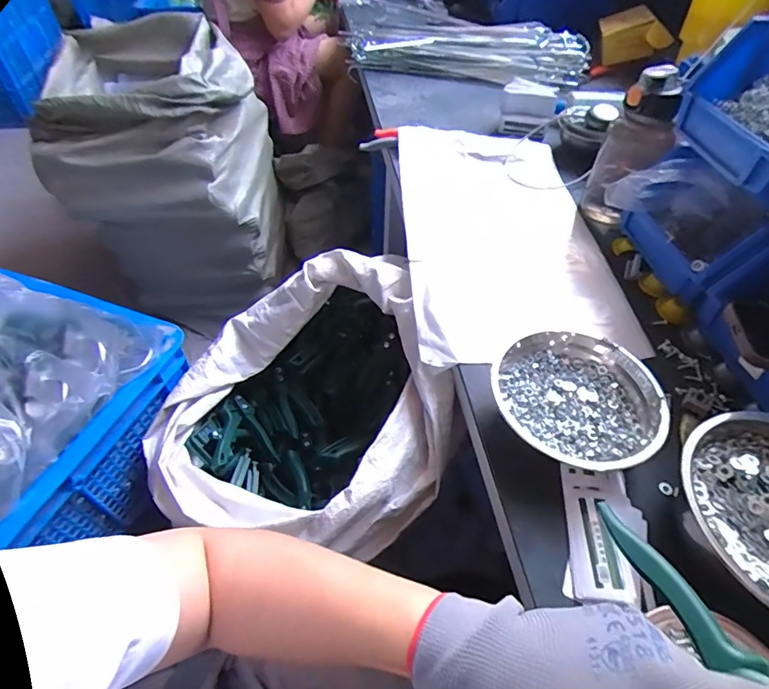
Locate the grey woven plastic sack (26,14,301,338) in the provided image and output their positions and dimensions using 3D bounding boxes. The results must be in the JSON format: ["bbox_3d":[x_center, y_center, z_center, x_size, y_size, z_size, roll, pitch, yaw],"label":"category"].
[{"bbox_3d":[-0.546,-0.425,1.253,0.463,0.616,0.462,-4,49,-5],"label":"grey woven plastic sack"}]

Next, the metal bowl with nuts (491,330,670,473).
[{"bbox_3d":[0.198,0.060,0.482,0.151,0.057,0.162,1,49,-1],"label":"metal bowl with nuts"}]

